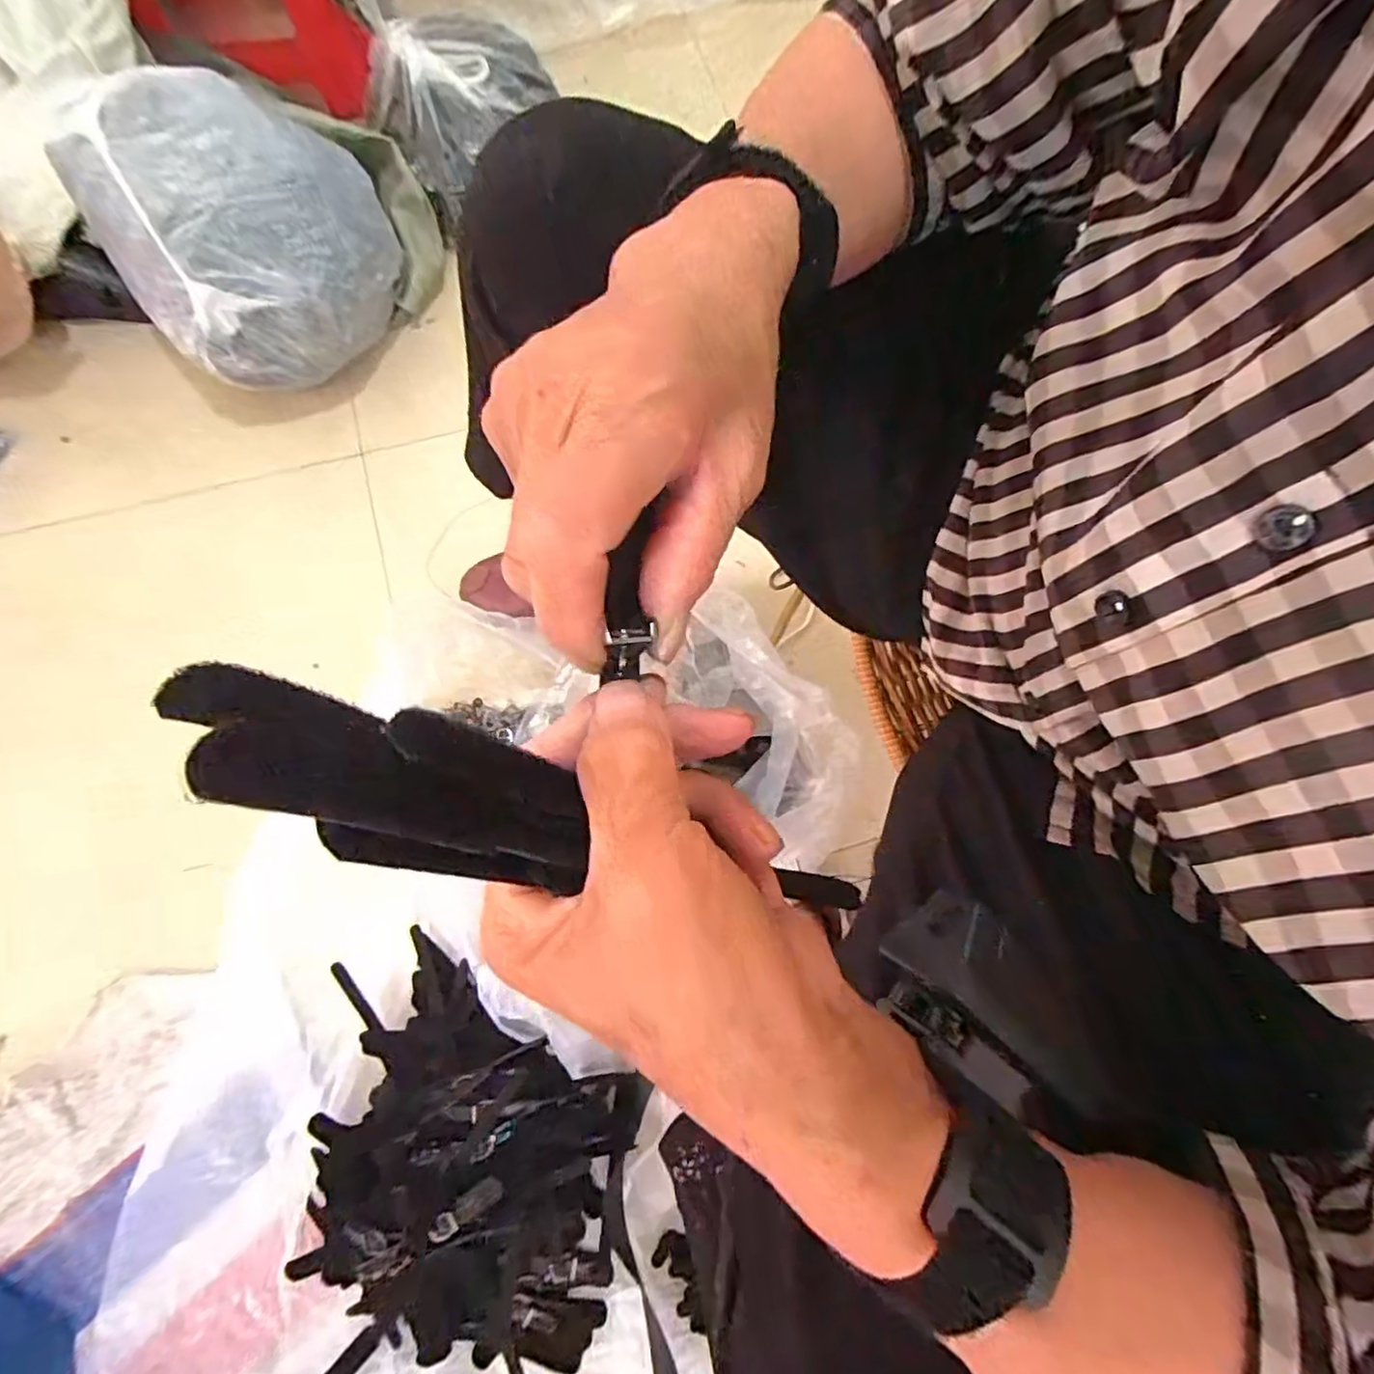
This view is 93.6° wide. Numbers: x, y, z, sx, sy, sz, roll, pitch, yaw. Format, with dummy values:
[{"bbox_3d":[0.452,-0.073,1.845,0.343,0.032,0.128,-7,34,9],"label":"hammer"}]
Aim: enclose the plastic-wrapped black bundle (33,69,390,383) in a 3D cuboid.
[{"bbox_3d":[-0.474,-0.498,0.698,0.279,0.155,0.273,-31,76,-10],"label":"plastic-wrapped black bundle"}]

